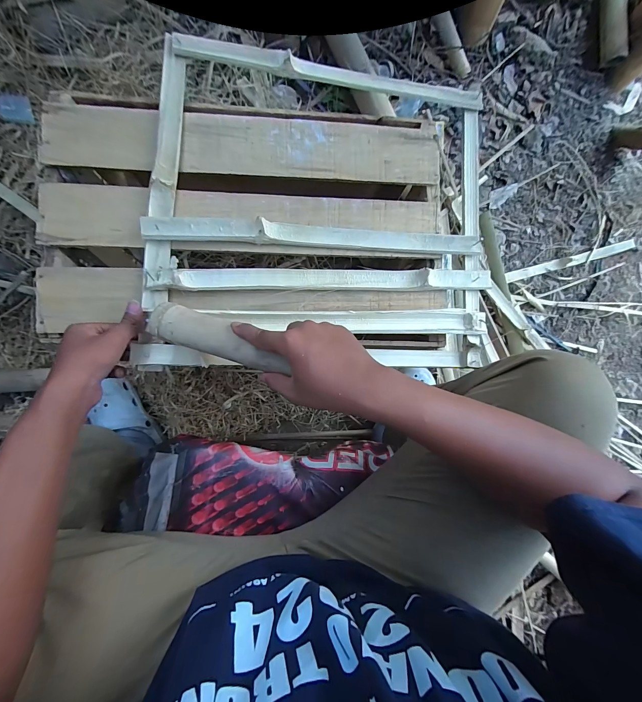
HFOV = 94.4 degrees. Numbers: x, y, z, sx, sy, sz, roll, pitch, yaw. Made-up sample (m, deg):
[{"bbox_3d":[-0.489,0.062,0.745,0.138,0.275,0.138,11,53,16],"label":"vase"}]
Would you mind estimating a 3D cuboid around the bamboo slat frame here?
[{"bbox_3d":[0.009,-0.212,0.445,0.509,0.046,0.469,0,86,-6],"label":"bamboo slat frame"}]

